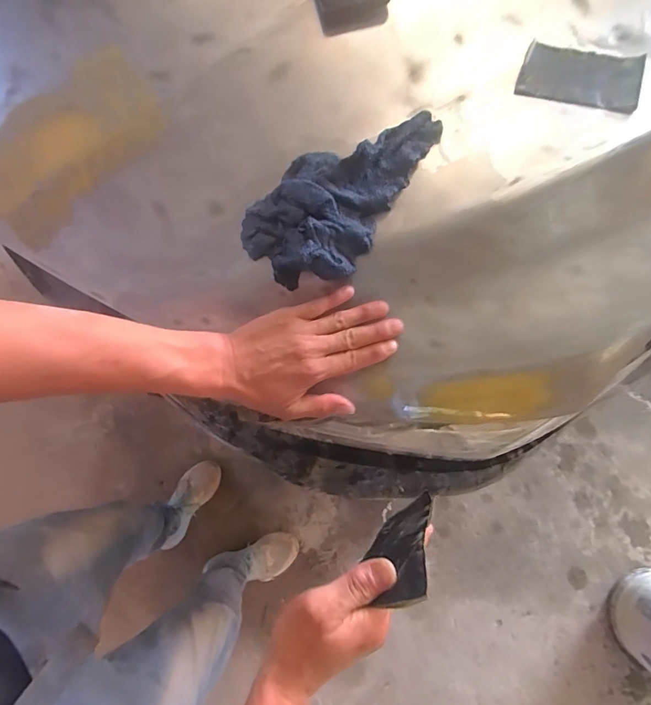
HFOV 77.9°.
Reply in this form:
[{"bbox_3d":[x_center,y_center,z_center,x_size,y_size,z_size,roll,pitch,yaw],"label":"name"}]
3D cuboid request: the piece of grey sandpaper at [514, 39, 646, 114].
[{"bbox_3d":[0.265,-0.290,0.421,0.117,0.008,0.072,14,78,9],"label":"piece of grey sandpaper"}]

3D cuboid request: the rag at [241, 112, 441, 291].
[{"bbox_3d":[0.012,-0.171,0.417,0.127,0.051,0.215,33,82,12],"label":"rag"}]

